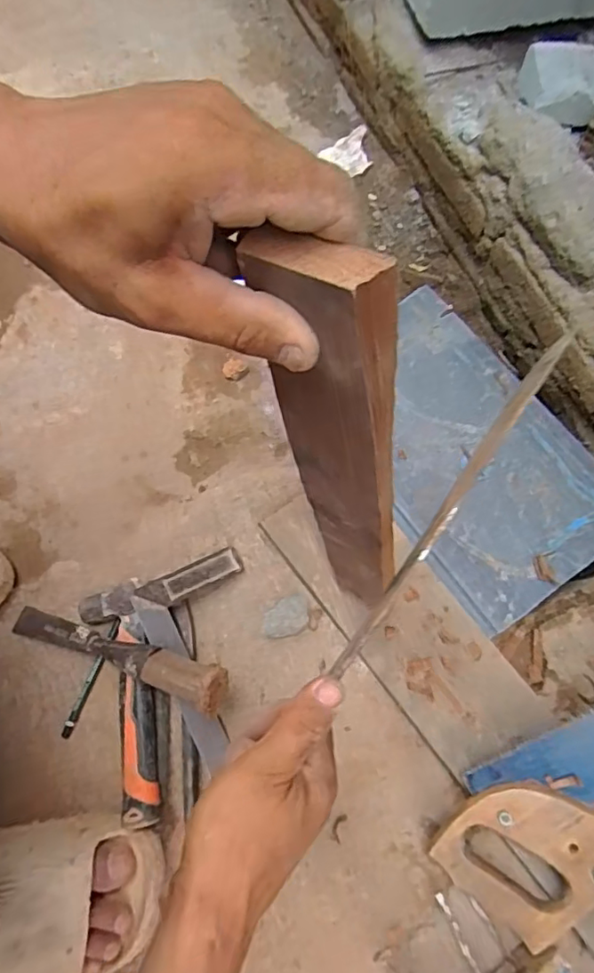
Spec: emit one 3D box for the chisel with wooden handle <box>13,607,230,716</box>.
[{"bbox_3d":[-0.168,0.149,0.514,0.247,0.027,0.033,7,70,31],"label":"chisel with wooden handle"}]

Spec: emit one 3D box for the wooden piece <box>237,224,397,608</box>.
[{"bbox_3d":[0.031,0.011,0.362,0.064,0.385,0.018,25,69,19],"label":"wooden piece"}]

